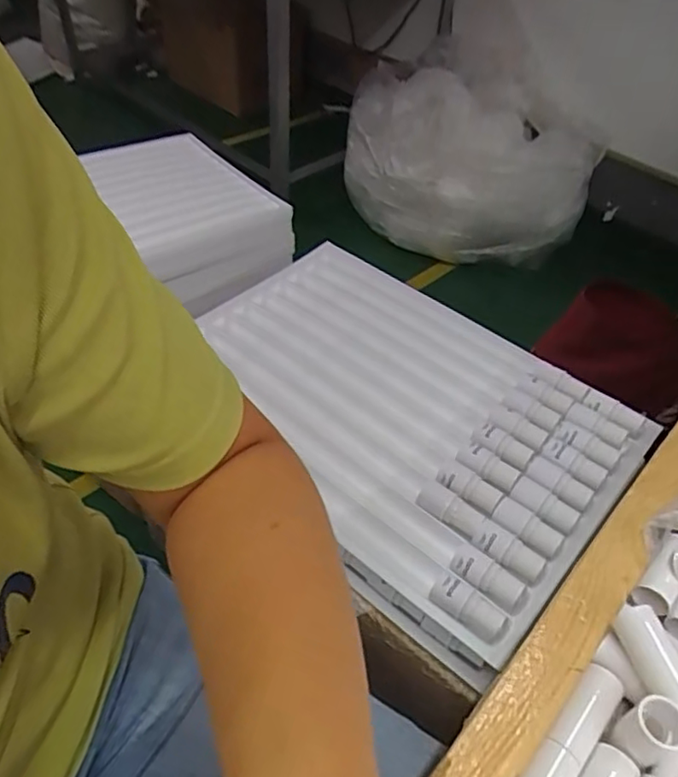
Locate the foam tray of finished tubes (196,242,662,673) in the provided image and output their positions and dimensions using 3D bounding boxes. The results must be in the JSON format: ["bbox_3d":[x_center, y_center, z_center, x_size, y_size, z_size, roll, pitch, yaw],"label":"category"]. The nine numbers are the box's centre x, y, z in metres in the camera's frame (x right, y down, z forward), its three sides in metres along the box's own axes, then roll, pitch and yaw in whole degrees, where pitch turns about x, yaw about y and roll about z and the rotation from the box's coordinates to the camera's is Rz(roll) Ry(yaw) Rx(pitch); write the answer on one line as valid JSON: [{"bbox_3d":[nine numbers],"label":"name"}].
[{"bbox_3d":[0.055,0.007,0.614,0.450,0.039,0.302,37,55,26],"label":"foam tray of finished tubes"}]

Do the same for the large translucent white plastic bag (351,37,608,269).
[{"bbox_3d":[0.354,-0.665,1.702,0.642,0.439,0.526,1,47,-4],"label":"large translucent white plastic bag"}]

